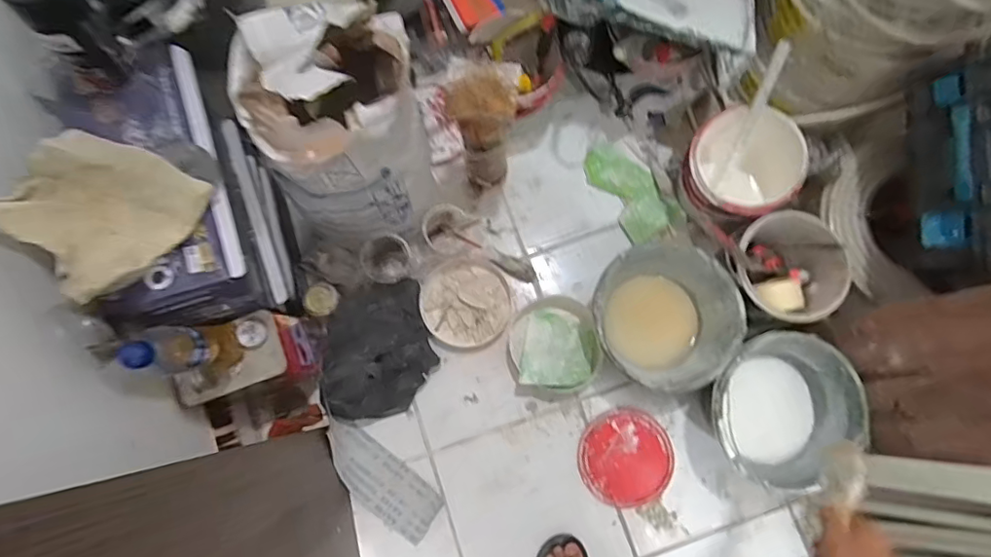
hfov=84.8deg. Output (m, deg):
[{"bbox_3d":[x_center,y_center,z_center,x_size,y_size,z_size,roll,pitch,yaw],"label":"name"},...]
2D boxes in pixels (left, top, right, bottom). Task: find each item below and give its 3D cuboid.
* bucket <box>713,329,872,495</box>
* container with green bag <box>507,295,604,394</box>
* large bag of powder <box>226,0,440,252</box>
[{"bbox_3d":[0.476,0.225,0.958,0.242,0.192,0.232,0,79,-1],"label":"bucket"},{"bbox_3d":[0.113,0.124,1.036,0.168,0.087,0.180,0,79,-1],"label":"container with green bag"},{"bbox_3d":[-0.215,-0.213,0.834,0.218,0.400,0.199,-7,80,-2],"label":"large bag of powder"}]

